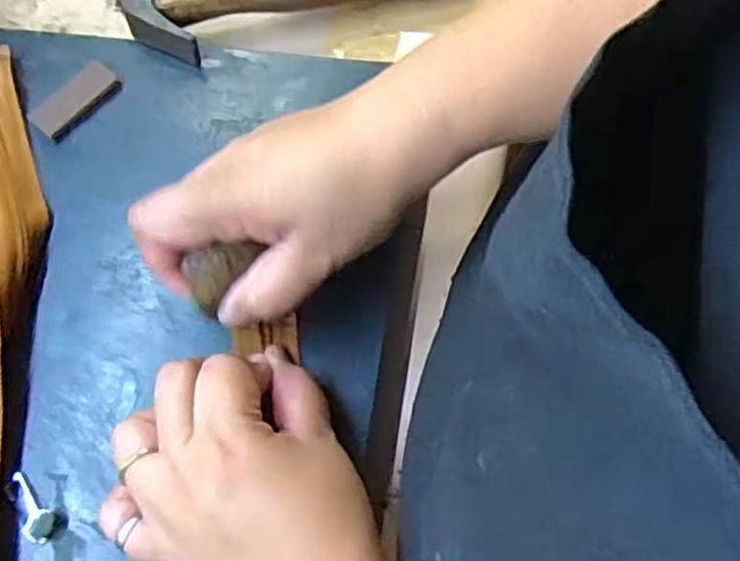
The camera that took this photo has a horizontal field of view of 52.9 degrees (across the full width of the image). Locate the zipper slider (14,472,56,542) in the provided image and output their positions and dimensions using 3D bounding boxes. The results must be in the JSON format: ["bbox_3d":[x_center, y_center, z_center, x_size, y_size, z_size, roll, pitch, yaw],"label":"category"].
[{"bbox_3d":[-0.153,0.102,0.337,0.013,0.009,0.033,-33,61,-11],"label":"zipper slider"}]

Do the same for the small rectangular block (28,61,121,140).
[{"bbox_3d":[-0.160,-0.099,0.406,0.024,0.004,0.048,43,76,13],"label":"small rectangular block"}]

